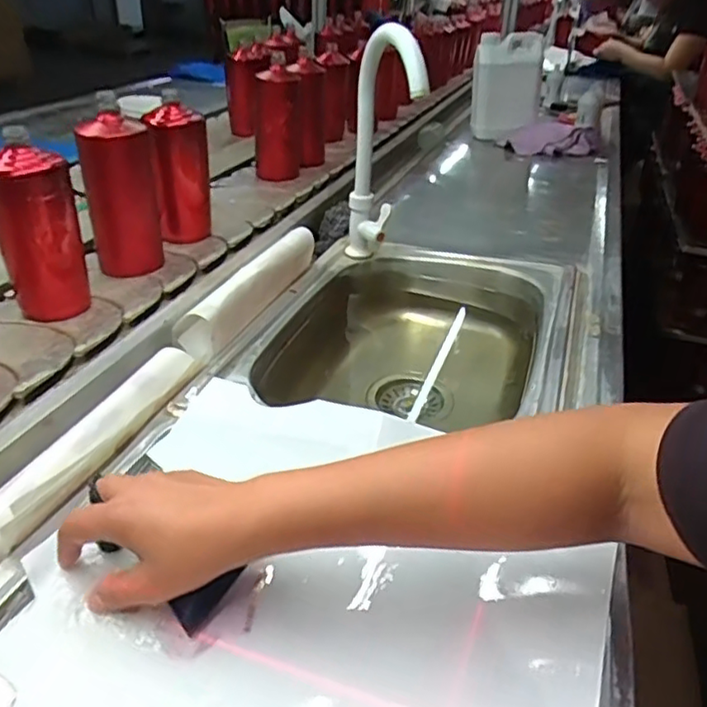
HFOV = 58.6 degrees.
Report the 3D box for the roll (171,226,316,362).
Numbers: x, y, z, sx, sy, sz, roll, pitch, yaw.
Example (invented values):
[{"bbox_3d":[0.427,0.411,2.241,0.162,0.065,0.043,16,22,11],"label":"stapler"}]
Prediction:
[{"bbox_3d":[-0.117,-0.095,0.773,0.049,0.038,0.289,12,33,20],"label":"roll"}]

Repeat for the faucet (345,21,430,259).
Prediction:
[{"bbox_3d":[0.034,-0.233,0.801,0.052,0.317,0.176,-1,34,-9],"label":"faucet"}]

